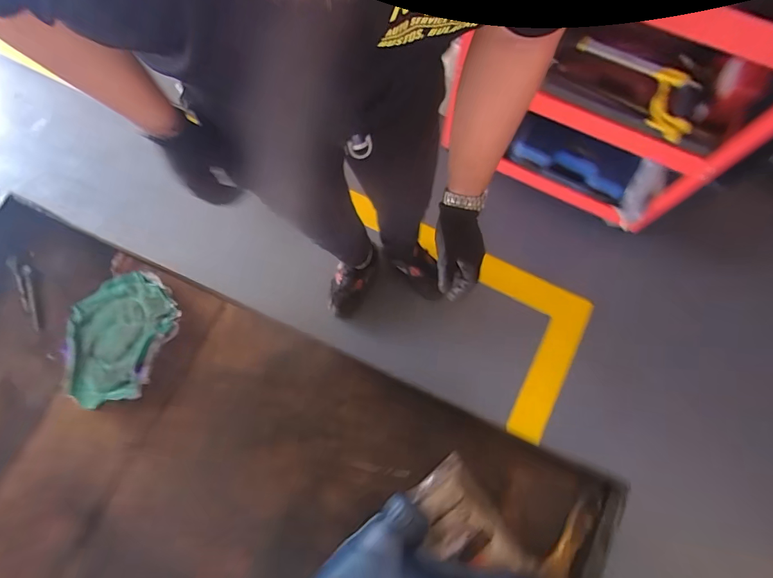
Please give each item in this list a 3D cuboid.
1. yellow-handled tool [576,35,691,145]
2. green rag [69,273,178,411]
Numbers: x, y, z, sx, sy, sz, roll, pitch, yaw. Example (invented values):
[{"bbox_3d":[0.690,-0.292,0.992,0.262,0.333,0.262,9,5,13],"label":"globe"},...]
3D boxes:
[{"bbox_3d":[0.662,-0.565,1.020,0.111,0.030,0.437,-35,57,28],"label":"yellow-handled tool"},{"bbox_3d":[-0.322,0.054,0.453,0.138,0.055,0.149,20,68,6],"label":"green rag"}]

